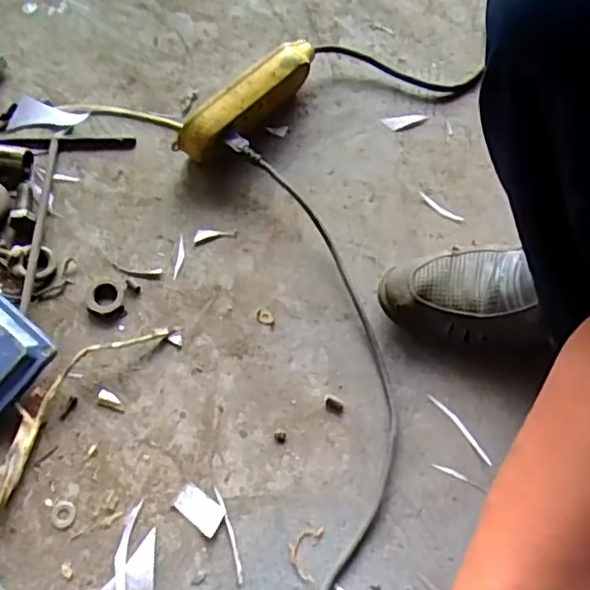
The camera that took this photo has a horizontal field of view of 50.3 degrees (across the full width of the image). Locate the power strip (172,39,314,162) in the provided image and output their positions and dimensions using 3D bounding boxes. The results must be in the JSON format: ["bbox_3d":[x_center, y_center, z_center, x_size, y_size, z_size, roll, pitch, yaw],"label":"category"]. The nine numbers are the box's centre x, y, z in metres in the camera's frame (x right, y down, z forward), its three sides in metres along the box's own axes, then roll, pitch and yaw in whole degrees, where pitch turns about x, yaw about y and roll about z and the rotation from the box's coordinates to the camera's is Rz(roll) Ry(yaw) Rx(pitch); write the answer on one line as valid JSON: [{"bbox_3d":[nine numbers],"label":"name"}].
[{"bbox_3d":[-0.046,-0.219,0.702,0.049,0.061,0.207,36,68,14],"label":"power strip"}]

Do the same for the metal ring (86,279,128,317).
[{"bbox_3d":[-0.184,0.002,0.613,0.035,0.009,0.039,-8,65,-7],"label":"metal ring"}]

